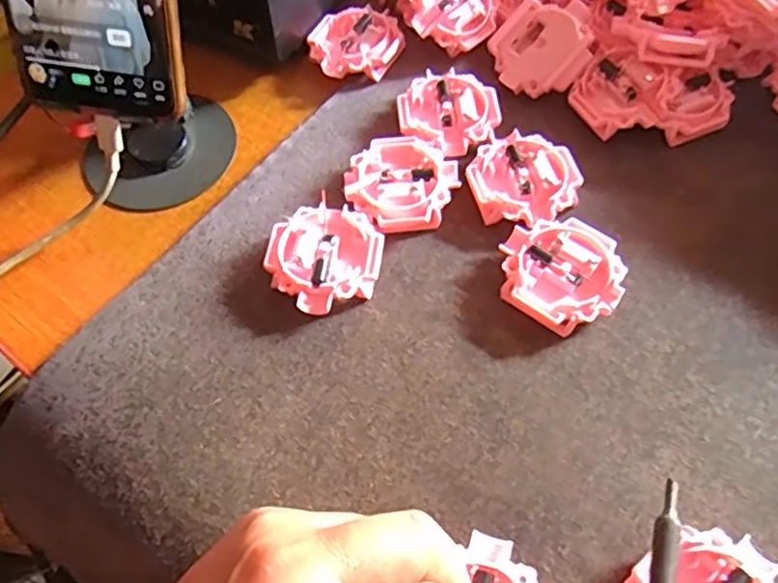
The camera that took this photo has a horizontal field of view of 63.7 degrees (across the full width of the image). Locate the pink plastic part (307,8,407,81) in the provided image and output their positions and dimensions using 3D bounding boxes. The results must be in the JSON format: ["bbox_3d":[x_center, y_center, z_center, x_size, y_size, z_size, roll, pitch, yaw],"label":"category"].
[{"bbox_3d":[-0.019,-0.145,0.365,0.053,0.014,0.048,1,62,3],"label":"pink plastic part"}]

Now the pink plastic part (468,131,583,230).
[{"bbox_3d":[0.066,-0.054,0.312,0.051,0.014,0.052,-15,63,-5],"label":"pink plastic part"}]

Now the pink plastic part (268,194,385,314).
[{"bbox_3d":[-0.030,-0.016,0.295,0.051,0.015,0.051,-28,64,-12],"label":"pink plastic part"}]

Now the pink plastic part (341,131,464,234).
[{"bbox_3d":[0.006,-0.053,0.313,0.052,0.015,0.052,-1,62,2],"label":"pink plastic part"}]

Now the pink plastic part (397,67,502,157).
[{"bbox_3d":[0.032,-0.094,0.335,0.053,0.013,0.050,-1,62,2],"label":"pink plastic part"}]

